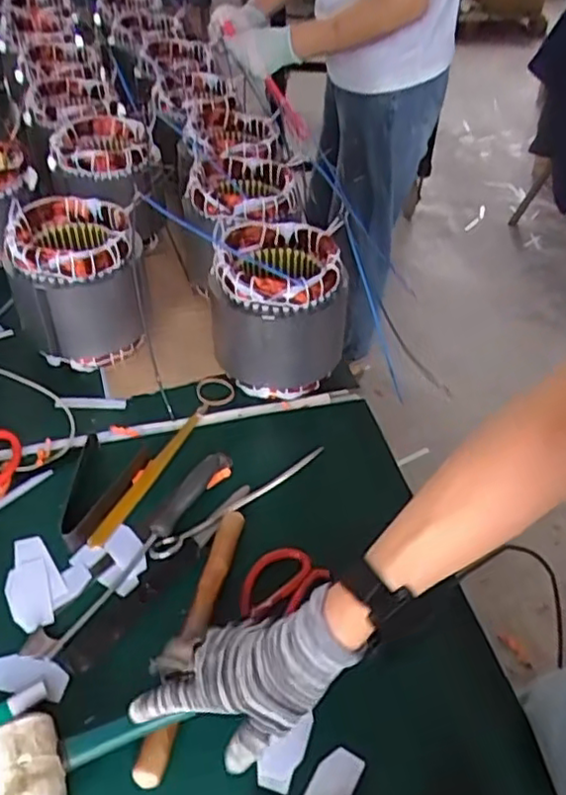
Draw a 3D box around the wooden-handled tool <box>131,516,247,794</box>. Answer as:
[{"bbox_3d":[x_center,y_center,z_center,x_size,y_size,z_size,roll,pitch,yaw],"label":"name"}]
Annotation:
[{"bbox_3d":[-0.077,0.199,0.584,0.026,0.022,0.253,10,44,8],"label":"wooden-handled tool"}]

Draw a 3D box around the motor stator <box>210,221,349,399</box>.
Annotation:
[{"bbox_3d":[-0.012,-0.101,0.789,0.139,0.164,0.139,2,45,-2],"label":"motor stator"}]

